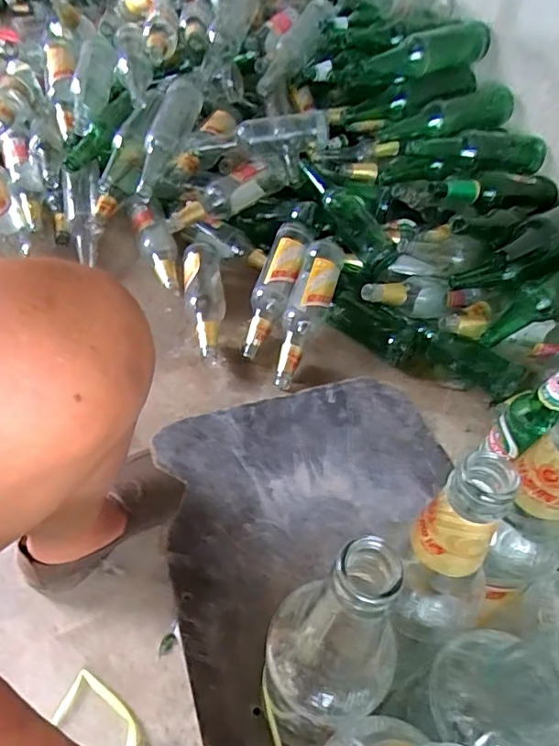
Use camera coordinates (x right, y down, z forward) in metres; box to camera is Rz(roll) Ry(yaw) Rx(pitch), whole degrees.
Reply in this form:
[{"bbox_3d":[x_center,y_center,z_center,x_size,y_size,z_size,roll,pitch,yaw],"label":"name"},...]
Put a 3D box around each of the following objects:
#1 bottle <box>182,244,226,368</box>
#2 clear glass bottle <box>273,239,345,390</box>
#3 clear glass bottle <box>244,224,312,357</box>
[{"bbox_3d":[-0.134,-0.133,0.936,0.073,0.059,0.268,-2,52,-6],"label":"bottle"},{"bbox_3d":[0.045,-0.104,0.888,0.068,0.065,0.277,17,74,9],"label":"clear glass bottle"},{"bbox_3d":[-0.011,-0.150,0.928,0.073,0.054,0.274,17,73,9],"label":"clear glass bottle"}]

